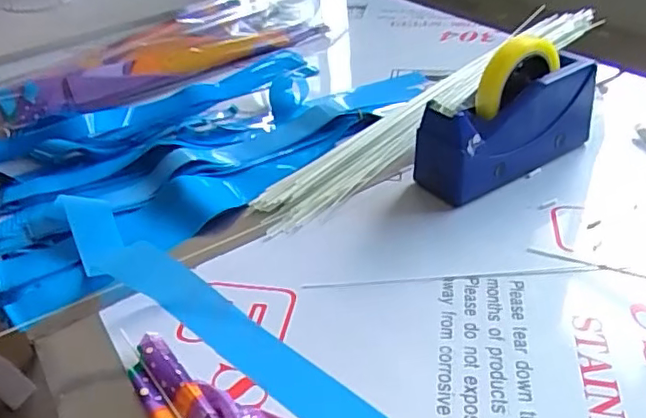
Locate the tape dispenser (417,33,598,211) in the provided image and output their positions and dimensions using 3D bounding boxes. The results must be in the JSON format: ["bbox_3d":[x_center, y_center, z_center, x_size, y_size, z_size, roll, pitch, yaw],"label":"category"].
[{"bbox_3d":[0.194,-0.102,0.623,0.193,0.130,0.074,-25,41,-24],"label":"tape dispenser"}]

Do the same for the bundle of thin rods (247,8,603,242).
[{"bbox_3d":[0.178,-0.153,0.782,0.087,0.028,0.669,25,46,35],"label":"bundle of thin rods"}]

